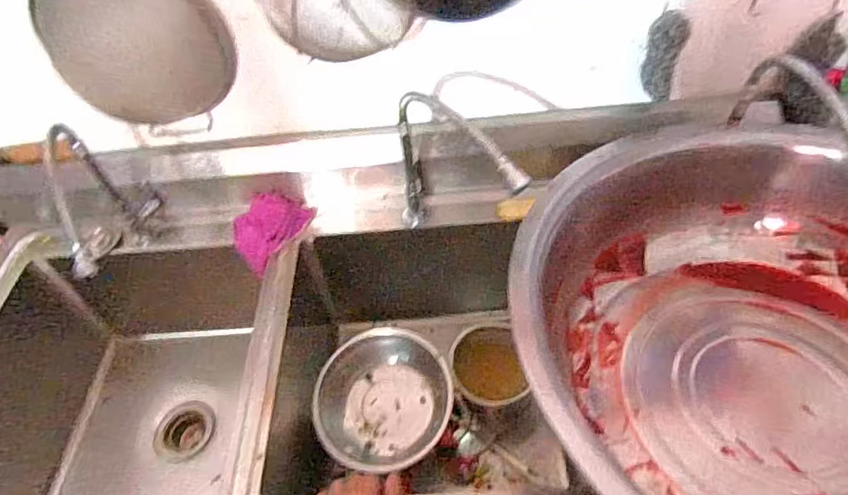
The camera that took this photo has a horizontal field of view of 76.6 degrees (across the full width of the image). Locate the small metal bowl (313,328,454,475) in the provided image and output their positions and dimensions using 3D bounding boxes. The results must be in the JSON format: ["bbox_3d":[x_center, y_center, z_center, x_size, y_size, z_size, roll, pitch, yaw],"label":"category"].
[{"bbox_3d":[-0.066,0.257,0.920,0.230,0.112,0.230,-5,64,10],"label":"small metal bowl"}]

